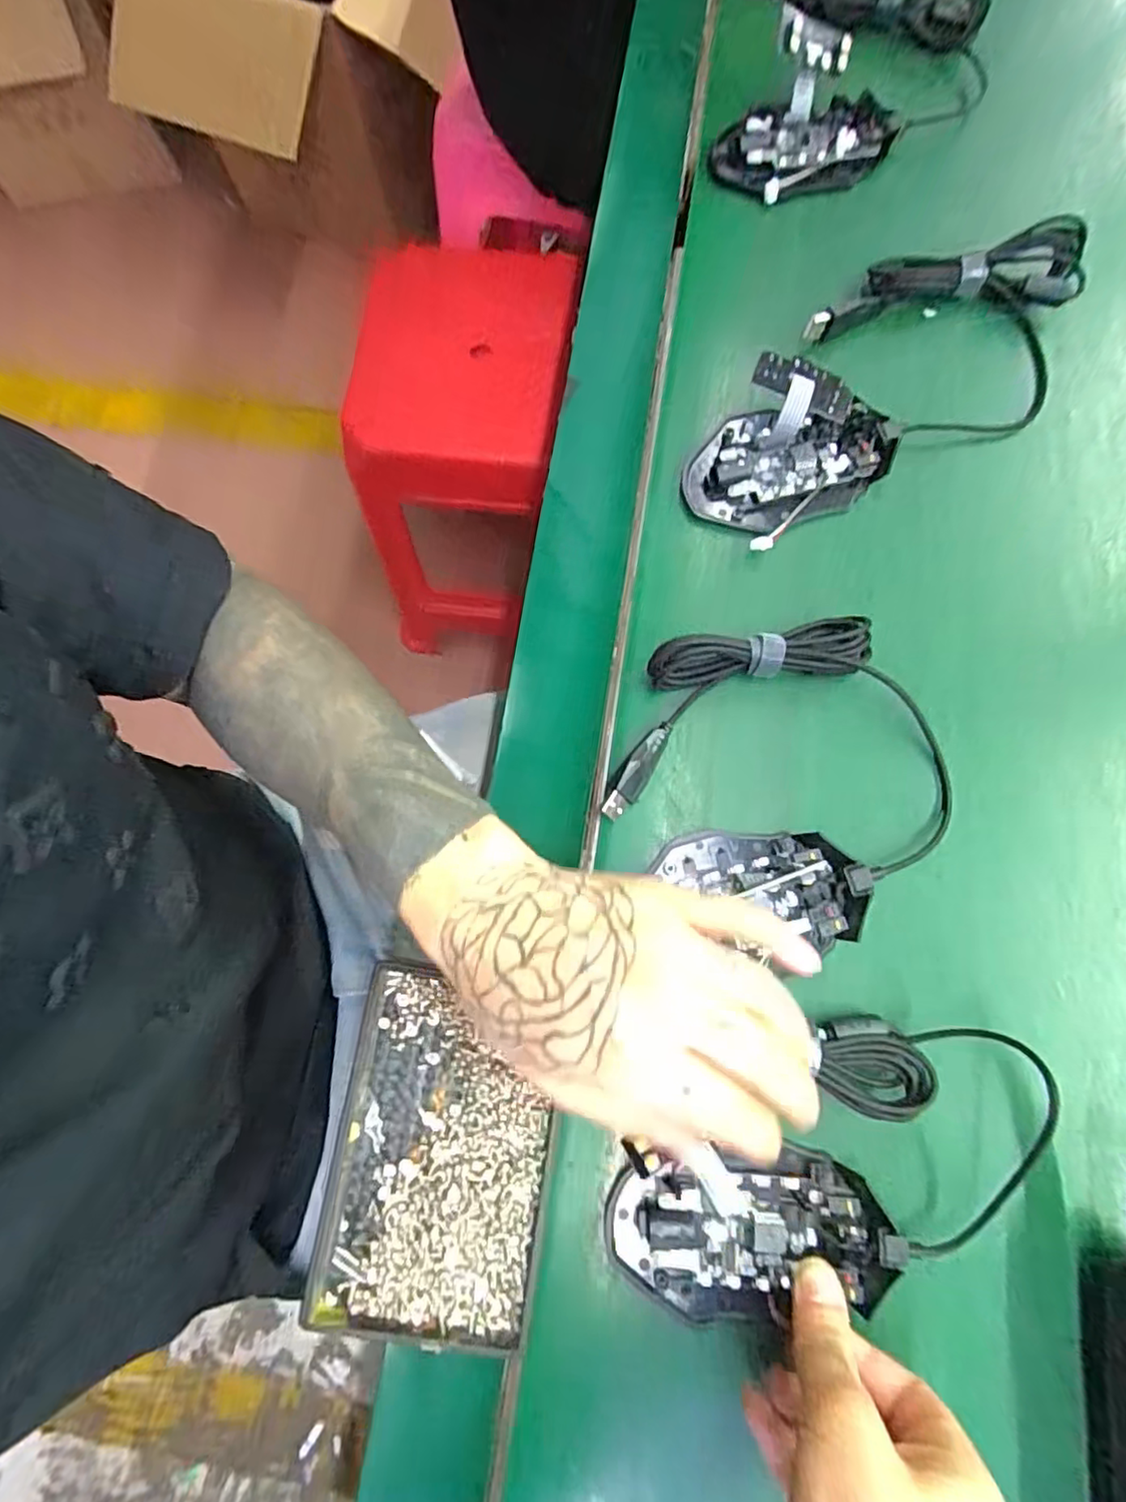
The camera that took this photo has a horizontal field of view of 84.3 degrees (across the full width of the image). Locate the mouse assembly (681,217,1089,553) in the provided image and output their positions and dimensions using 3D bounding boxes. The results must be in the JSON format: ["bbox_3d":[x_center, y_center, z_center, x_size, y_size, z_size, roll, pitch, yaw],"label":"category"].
[{"bbox_3d":[0.193,-0.221,0.352,0.279,0.033,0.114,-27,77,-4],"label":"mouse assembly"}]

